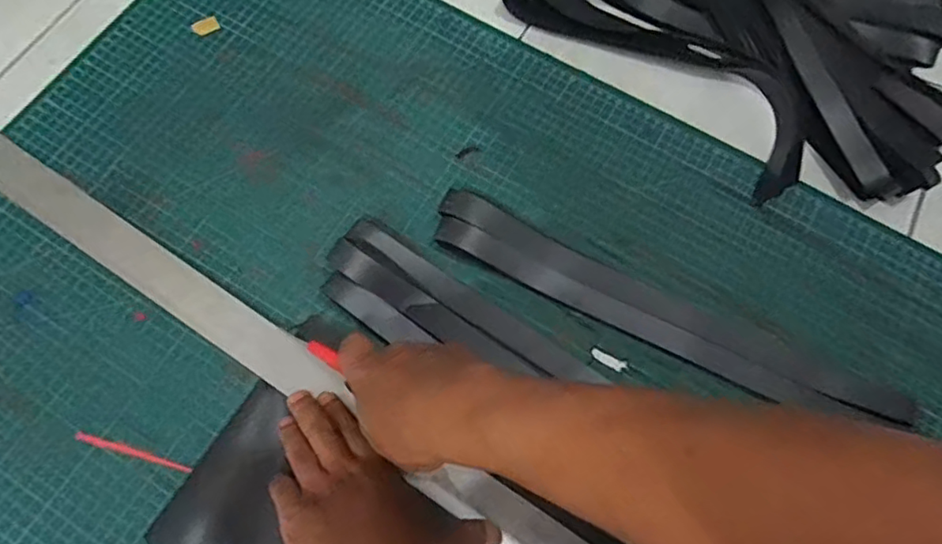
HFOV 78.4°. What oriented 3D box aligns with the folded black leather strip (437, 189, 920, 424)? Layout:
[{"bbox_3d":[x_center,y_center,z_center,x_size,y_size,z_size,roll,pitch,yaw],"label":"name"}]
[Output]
[{"bbox_3d":[0.157,0.037,0.470,0.395,0.024,0.049,25,71,6],"label":"folded black leather strip"}]

